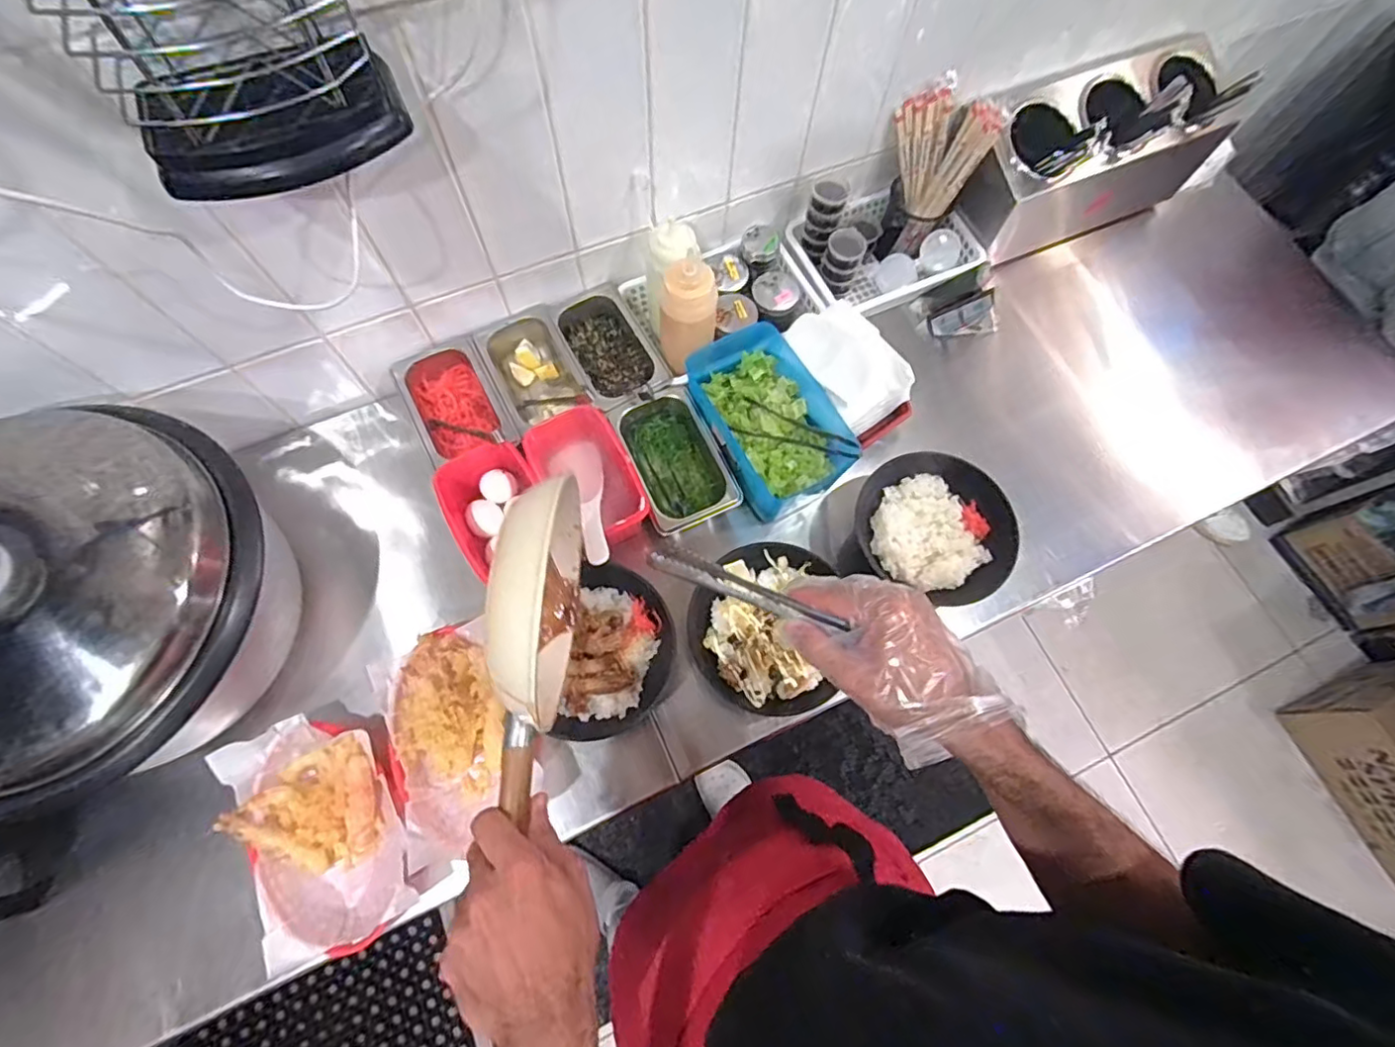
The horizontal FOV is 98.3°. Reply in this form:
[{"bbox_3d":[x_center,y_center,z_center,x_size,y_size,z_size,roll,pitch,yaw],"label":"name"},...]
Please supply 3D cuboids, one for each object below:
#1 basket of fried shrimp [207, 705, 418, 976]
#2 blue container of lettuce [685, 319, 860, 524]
[{"bbox_3d":[-0.372,0.306,0.610,0.136,0.065,0.221,-25,73,-11],"label":"basket of fried shrimp"},{"bbox_3d":[0.079,-0.125,0.742,0.131,0.082,0.223,-28,74,-12],"label":"blue container of lettuce"}]

